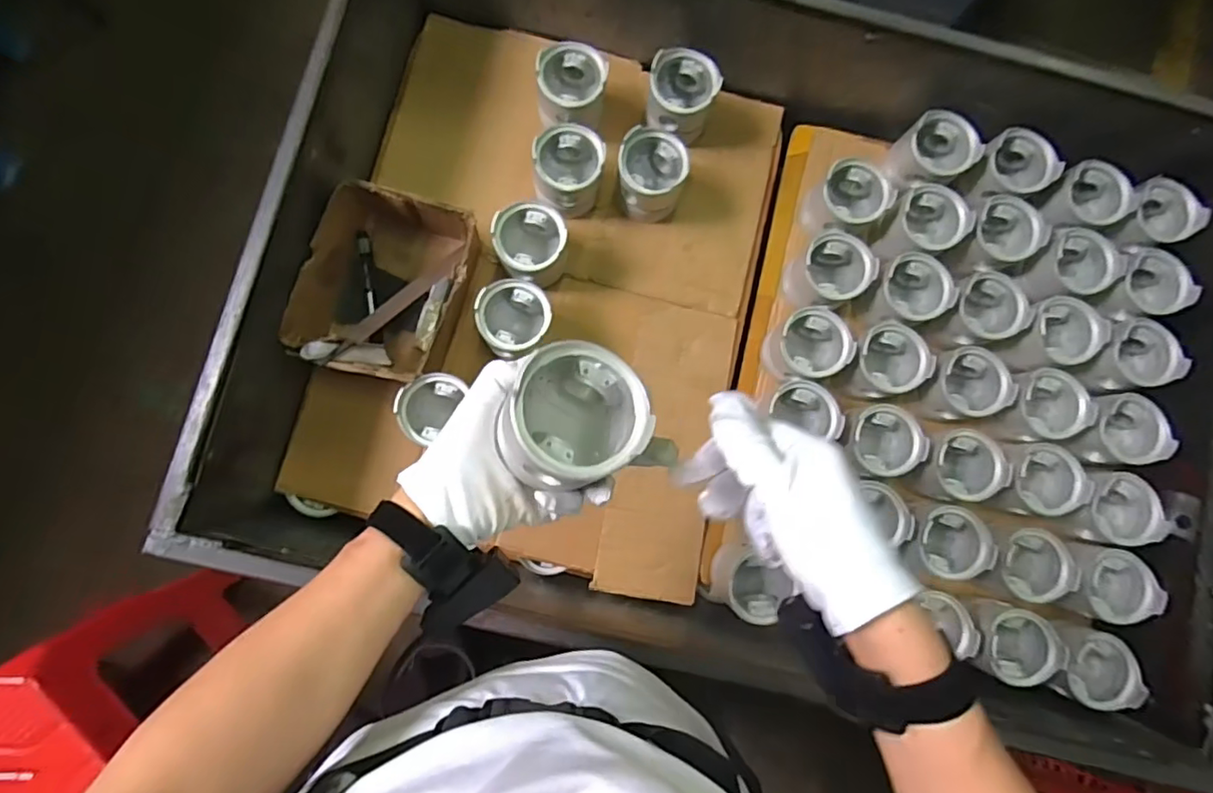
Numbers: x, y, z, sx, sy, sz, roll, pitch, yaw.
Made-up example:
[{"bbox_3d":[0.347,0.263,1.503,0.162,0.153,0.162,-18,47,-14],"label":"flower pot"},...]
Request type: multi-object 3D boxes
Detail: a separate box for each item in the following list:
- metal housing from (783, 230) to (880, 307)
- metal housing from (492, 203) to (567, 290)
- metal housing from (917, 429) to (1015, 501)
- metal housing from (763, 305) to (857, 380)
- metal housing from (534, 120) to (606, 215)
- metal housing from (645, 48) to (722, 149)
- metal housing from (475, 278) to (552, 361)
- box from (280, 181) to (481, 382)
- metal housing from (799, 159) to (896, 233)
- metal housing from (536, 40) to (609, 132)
[{"bbox_3d":[0.279,-0.155,0.752,0.081,0.082,0.081,1,83,-4],"label":"metal housing"},{"bbox_3d":[-0.095,-0.186,0.740,0.082,0.093,0.079,1,83,-4],"label":"metal housing"},{"bbox_3d":[0.426,0.085,0.730,0.095,0.075,0.083,-15,85,-6],"label":"metal housing"},{"bbox_3d":[0.247,-0.061,0.736,0.086,0.077,0.082,1,83,-4],"label":"metal housing"},{"bbox_3d":[-0.051,-0.280,0.751,0.082,0.094,0.084,1,83,-4],"label":"metal housing"},{"bbox_3d":[0.095,-0.385,0.769,0.085,0.103,0.078,1,83,-4],"label":"metal housing"},{"bbox_3d":[-0.112,-0.092,0.726,0.084,0.090,0.083,1,83,-4],"label":"metal housing"},{"bbox_3d":[-0.264,-0.127,0.726,0.167,0.107,0.217,17,82,-2],"label":"box"},{"bbox_3d":[0.307,-0.252,0.771,0.079,0.084,0.080,1,83,-4],"label":"metal housing"},{"bbox_3d":[-0.045,-0.389,0.760,0.086,0.089,0.086,1,83,-4],"label":"metal housing"}]

